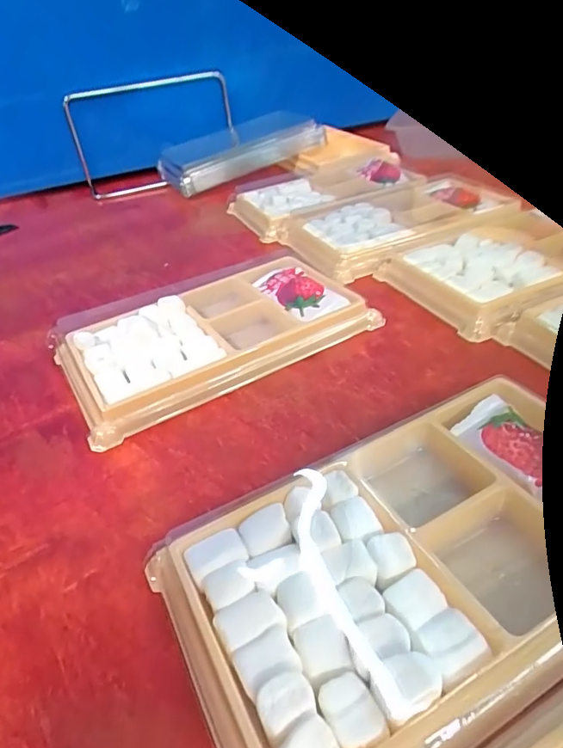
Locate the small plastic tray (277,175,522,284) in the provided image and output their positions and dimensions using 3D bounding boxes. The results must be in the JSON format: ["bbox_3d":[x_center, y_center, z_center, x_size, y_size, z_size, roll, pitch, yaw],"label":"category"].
[{"bbox_3d":[0.074,-0.097,0.310,0.136,0.013,0.083,-20,39,-15],"label":"small plastic tray"}]

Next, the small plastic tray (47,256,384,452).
[{"bbox_3d":[-0.033,-0.021,0.231,0.132,0.017,0.077,-25,41,-21],"label":"small plastic tray"}]

